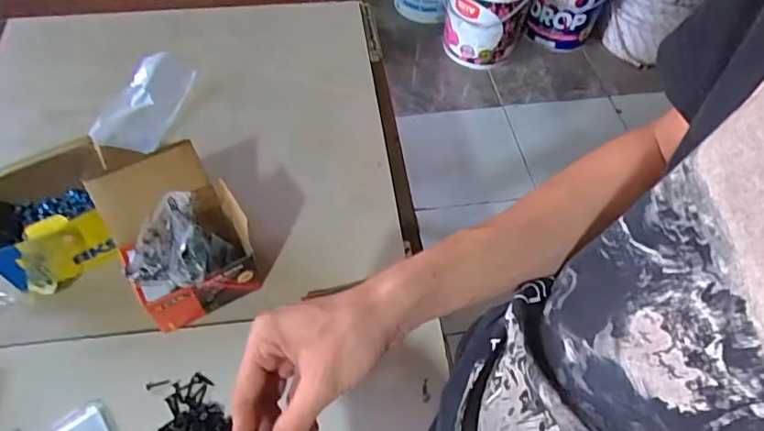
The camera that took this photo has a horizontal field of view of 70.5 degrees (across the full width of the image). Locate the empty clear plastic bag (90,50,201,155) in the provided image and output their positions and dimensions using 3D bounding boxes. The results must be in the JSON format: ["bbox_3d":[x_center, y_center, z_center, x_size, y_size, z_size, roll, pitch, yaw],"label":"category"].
[{"bbox_3d":[-0.353,-0.172,0.822,0.104,0.013,0.179,21,66,9],"label":"empty clear plastic bag"}]

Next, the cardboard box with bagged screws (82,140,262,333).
[{"bbox_3d":[-0.224,0.021,0.600,0.124,0.160,0.140,-28,62,-20],"label":"cardboard box with bagged screws"}]

